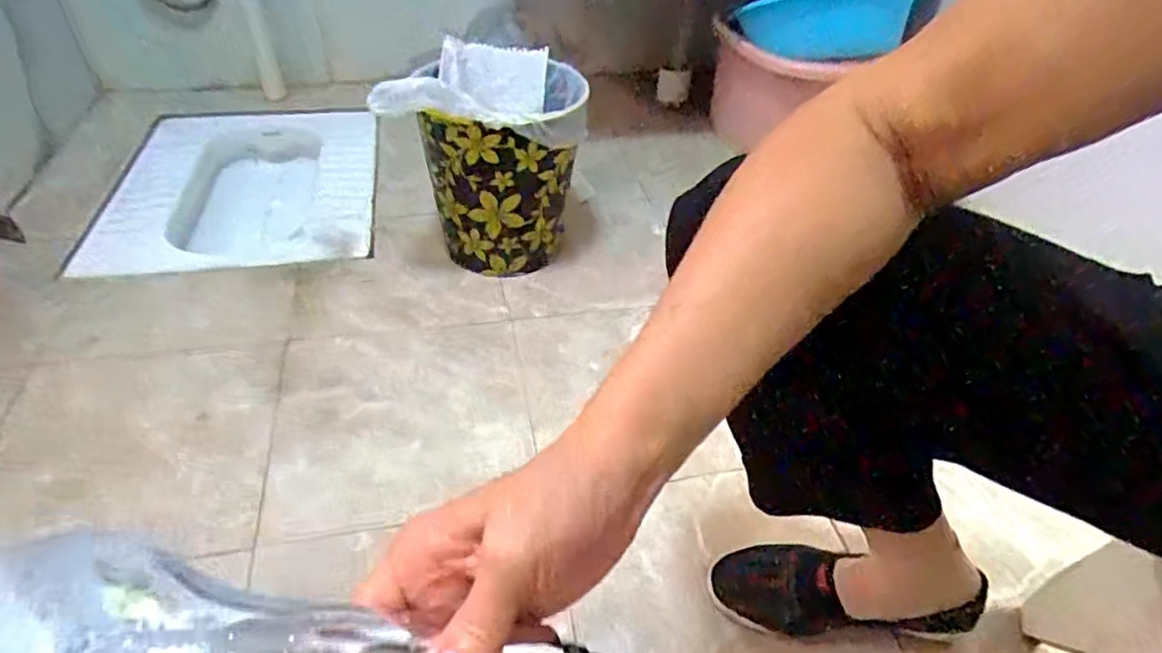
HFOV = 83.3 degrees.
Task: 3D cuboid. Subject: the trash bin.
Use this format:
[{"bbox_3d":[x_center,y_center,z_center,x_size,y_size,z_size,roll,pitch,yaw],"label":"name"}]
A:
[{"bbox_3d":[-0.127,-0.238,0.987,0.234,0.311,0.284,11,42,6],"label":"trash bin"}]

